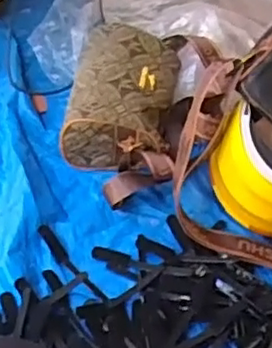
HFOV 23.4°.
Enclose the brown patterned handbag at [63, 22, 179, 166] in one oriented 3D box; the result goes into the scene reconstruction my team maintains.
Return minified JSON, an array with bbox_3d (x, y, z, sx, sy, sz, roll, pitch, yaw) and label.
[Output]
[{"bbox_3d":[-0.020,-0.117,1.003,0.154,0.114,0.226,10,51,0],"label":"brown patterned handbag"}]

